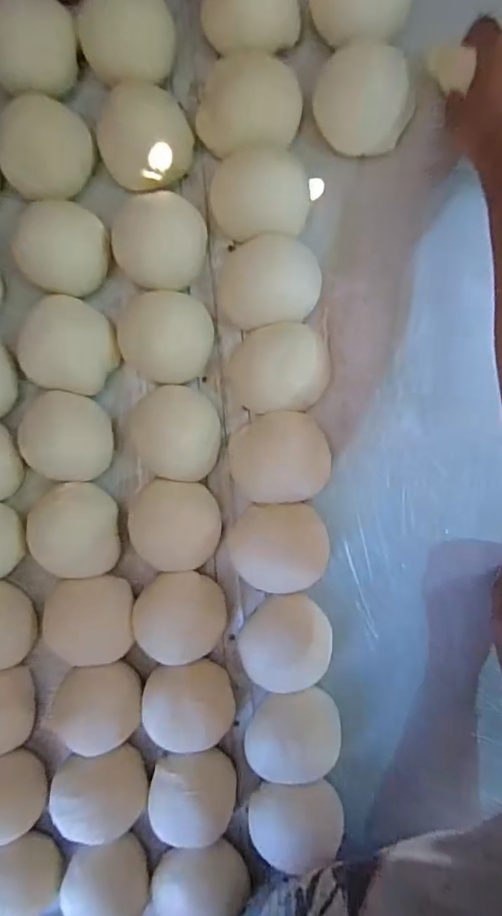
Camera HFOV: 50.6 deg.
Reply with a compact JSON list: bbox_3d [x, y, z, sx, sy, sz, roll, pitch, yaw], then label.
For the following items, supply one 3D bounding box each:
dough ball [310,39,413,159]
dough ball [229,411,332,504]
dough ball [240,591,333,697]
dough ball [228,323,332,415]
[{"bbox_3d":[0.106,-0.336,0.499,0.091,0.039,0.079,9,93,3],"label":"dough ball"},{"bbox_3d":[0.029,0.000,0.529,0.096,0.031,0.088,0,92,4],"label":"dough ball"},{"bbox_3d":[0.038,0.184,0.534,0.086,0.039,0.097,32,94,2],"label":"dough ball"},{"bbox_3d":[0.026,-0.085,0.508,0.100,0.066,0.079,-3,92,4],"label":"dough ball"}]

